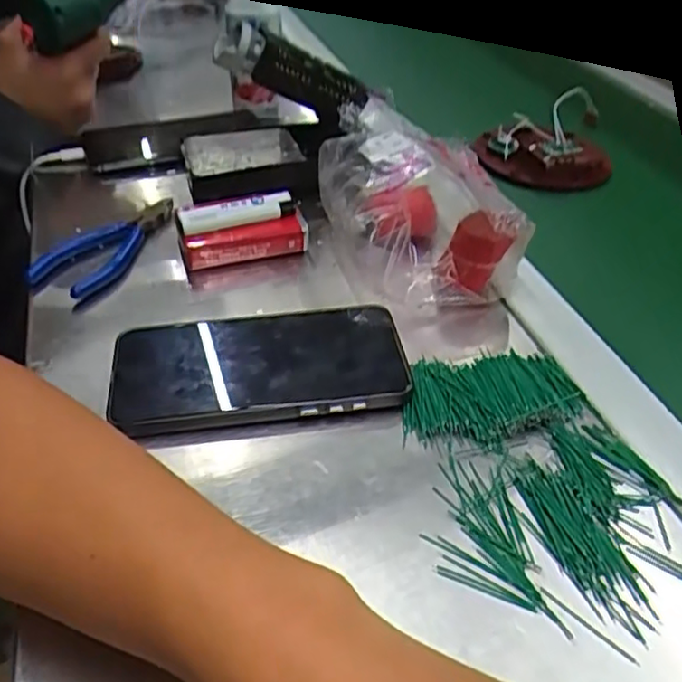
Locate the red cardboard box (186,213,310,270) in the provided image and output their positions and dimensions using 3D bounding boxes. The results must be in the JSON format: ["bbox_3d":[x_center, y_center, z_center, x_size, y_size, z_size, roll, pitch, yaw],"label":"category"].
[{"bbox_3d":[-0.066,-0.071,0.457,0.083,0.019,0.020,-14,44,-19],"label":"red cardboard box"}]

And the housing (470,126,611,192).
[{"bbox_3d":[0.175,-0.169,0.585,0.110,0.027,0.100,2,41,-2],"label":"housing"}]

